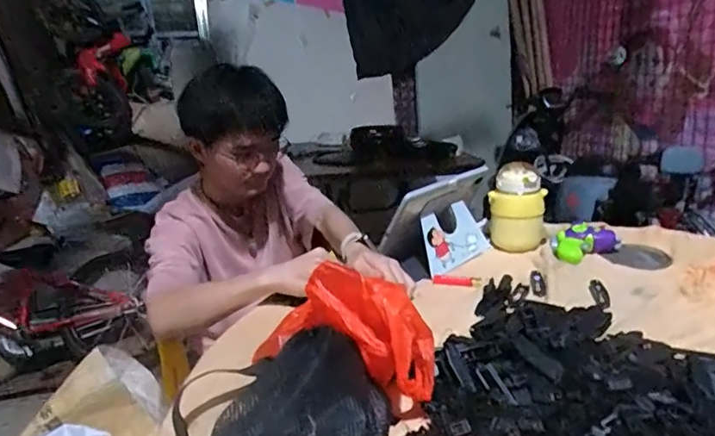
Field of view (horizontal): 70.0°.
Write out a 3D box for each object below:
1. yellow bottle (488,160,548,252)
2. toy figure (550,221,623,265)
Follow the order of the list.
[{"bbox_3d":[0.316,-0.022,1.005,0.100,0.159,0.079,4,19,23],"label":"yellow bottle"},{"bbox_3d":[0.418,0.045,0.958,0.124,0.042,0.075,-10,19,-17],"label":"toy figure"}]

